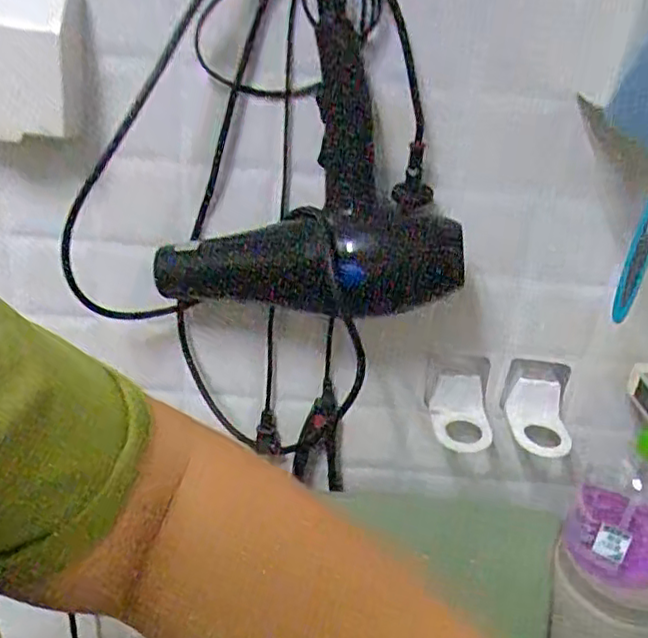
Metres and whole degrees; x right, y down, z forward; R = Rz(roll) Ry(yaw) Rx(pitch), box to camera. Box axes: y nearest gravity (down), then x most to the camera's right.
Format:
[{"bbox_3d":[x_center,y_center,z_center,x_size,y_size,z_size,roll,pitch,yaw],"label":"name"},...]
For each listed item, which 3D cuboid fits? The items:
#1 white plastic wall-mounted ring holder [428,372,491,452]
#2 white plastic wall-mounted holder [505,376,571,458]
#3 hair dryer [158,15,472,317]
[{"bbox_3d":[0.126,0.086,0.593,0.058,0.042,0.061,10,28,8],"label":"white plastic wall-mounted ring holder"},{"bbox_3d":[0.198,0.090,0.599,0.063,0.047,0.056,16,29,18],"label":"white plastic wall-mounted holder"},{"bbox_3d":[0.000,-0.106,0.517,0.238,0.203,0.123,15,29,16],"label":"hair dryer"}]

